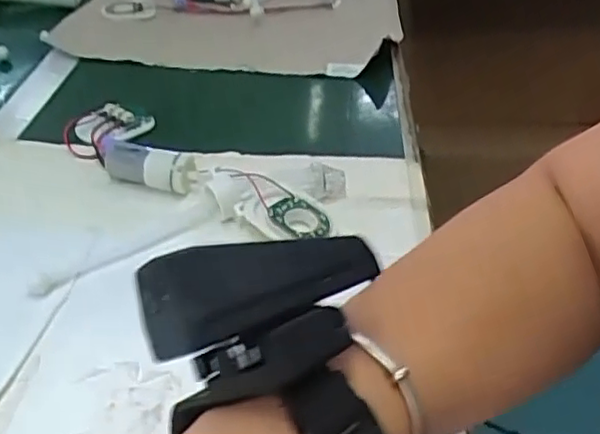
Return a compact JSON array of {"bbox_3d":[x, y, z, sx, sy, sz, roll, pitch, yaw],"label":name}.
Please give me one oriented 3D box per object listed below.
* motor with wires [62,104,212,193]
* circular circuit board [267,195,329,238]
[{"bbox_3d":[-0.127,-0.052,0.490,0.068,0.028,0.129,-20,42,-27],"label":"motor with wires"},{"bbox_3d":[-0.002,0.000,0.427,0.033,0.005,0.037,-20,54,-27],"label":"circular circuit board"}]

